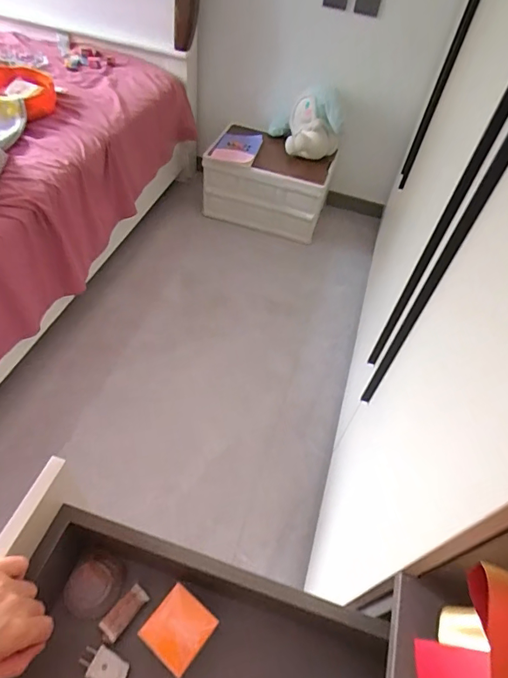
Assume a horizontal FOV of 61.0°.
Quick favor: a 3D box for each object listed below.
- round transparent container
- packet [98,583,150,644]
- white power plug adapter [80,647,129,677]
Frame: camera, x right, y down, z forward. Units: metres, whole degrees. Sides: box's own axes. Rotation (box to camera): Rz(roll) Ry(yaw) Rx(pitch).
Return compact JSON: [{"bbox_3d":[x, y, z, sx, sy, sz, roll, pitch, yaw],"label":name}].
[{"bbox_3d":[-0.193,0.303,0.530,0.056,0.025,0.072,27,52,15],"label":"round transparent container"},{"bbox_3d":[-0.157,0.329,0.520,0.026,0.009,0.060,35,55,21],"label":"packet"},{"bbox_3d":[-0.170,0.372,0.489,0.053,0.017,0.029,19,51,9],"label":"white power plug adapter"}]

